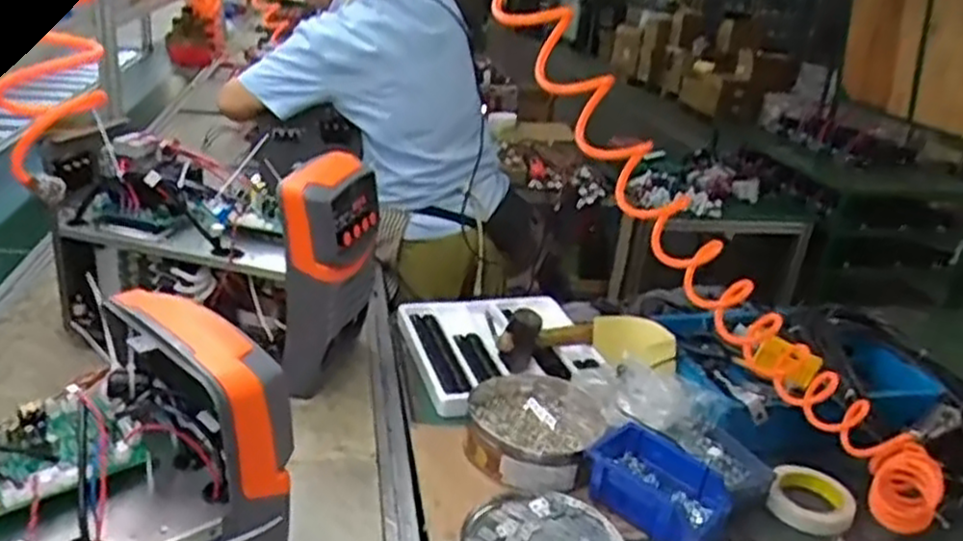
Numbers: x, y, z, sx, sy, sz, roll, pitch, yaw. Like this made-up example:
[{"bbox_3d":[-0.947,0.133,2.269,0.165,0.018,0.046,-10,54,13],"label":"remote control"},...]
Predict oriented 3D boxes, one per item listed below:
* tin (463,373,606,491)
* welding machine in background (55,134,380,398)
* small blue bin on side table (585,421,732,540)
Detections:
[{"bbox_3d":[0.070,0.216,1.042,0.179,0.064,0.207,8,23,5],"label":"tin"},{"bbox_3d":[-0.394,-0.023,1.173,0.450,0.306,0.196,12,24,14],"label":"welding machine in background"},{"bbox_3d":[0.214,0.262,0.935,0.163,0.079,0.105,21,28,33],"label":"small blue bin on side table"}]

